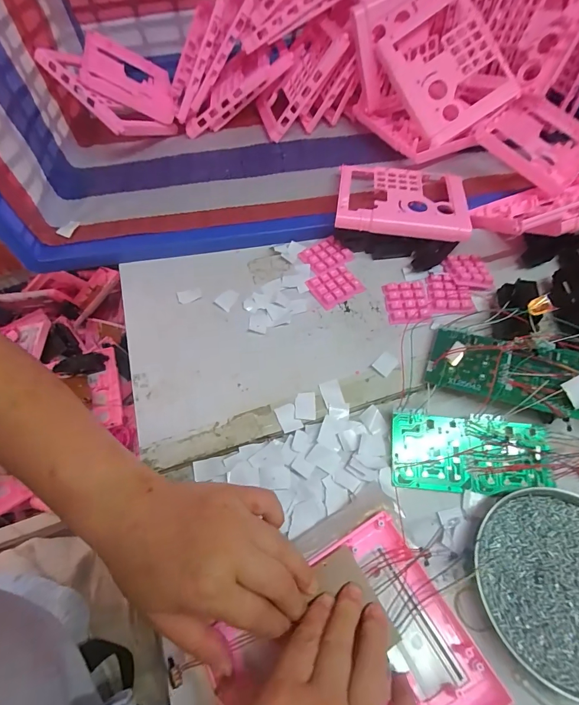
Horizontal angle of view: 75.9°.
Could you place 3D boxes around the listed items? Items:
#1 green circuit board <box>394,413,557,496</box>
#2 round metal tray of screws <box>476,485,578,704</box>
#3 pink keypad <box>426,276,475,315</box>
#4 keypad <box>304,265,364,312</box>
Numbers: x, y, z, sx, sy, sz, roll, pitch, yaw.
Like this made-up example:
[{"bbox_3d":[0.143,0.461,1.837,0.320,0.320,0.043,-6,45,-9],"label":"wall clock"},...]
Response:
[{"bbox_3d":[0.169,0.094,0.347,0.139,0.016,0.068,1,60,3],"label":"green circuit board"},{"bbox_3d":[0.218,0.179,0.289,0.127,0.019,0.134,-1,60,2],"label":"round metal tray of screws"},{"bbox_3d":[0.188,-0.068,0.437,0.048,0.007,0.056,0,60,3],"label":"pink keypad"},{"bbox_3d":[0.056,-0.083,0.452,0.057,0.004,0.047,-29,63,-14],"label":"keypad"}]

